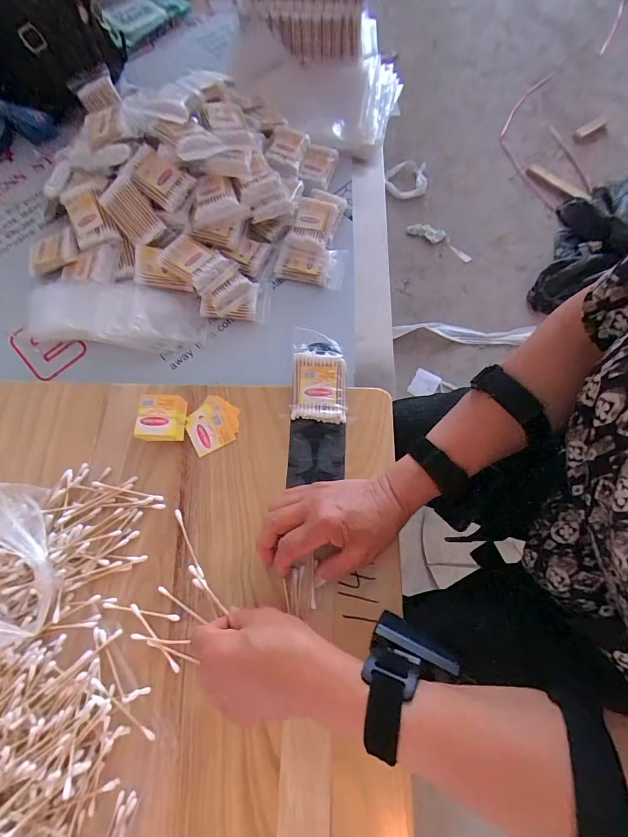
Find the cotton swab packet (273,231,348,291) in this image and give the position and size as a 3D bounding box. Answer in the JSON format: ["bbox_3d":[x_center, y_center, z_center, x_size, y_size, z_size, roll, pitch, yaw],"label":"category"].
[{"bbox_3d":[-0.003,-0.222,0.535,0.095,0.028,0.063,12,72,4],"label":"cotton swab packet"}]

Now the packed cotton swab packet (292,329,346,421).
[{"bbox_3d":[0.006,-0.049,0.432,0.059,0.022,0.107,2,72,0],"label":"packed cotton swab packet"}]

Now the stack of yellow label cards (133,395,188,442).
[{"bbox_3d":[-0.160,0.001,0.408,0.046,0.028,0.047,0,72,0],"label":"stack of yellow label cards"}]

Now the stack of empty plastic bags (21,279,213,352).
[{"bbox_3d":[-0.259,-0.131,0.499,0.228,0.041,0.090,0,72,0],"label":"stack of empty plastic bags"}]

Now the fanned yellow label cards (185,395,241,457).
[{"bbox_3d":[-0.110,0.004,0.420,0.058,0.004,0.056,-28,74,-9],"label":"fanned yellow label cards"}]

